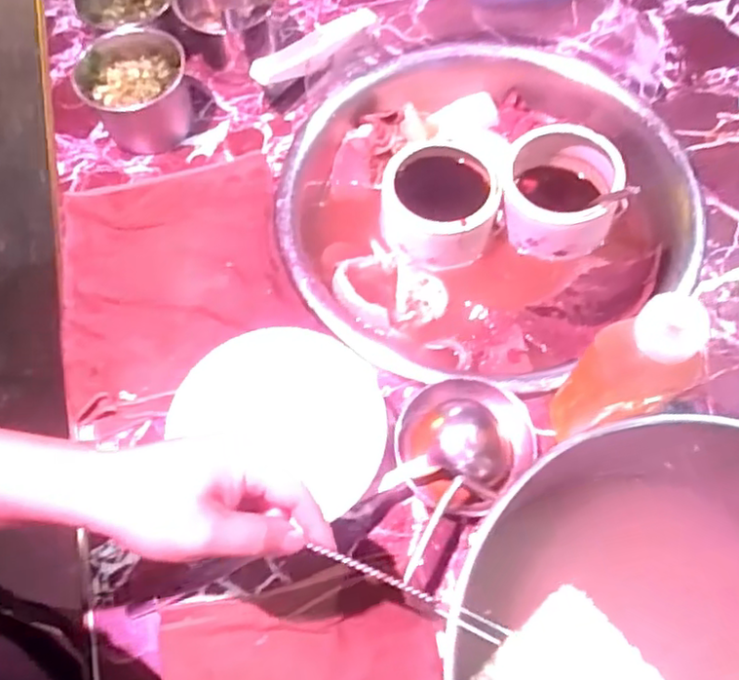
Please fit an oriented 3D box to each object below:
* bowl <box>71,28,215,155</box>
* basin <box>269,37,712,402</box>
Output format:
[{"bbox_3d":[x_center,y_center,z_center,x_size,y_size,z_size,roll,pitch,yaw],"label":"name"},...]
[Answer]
[{"bbox_3d":[-0.250,-0.280,0.734,0.122,0.067,0.118,-1,64,2],"label":"bowl"},{"bbox_3d":[0.121,-0.142,0.724,0.412,0.079,0.423,-1,64,2],"label":"basin"}]

